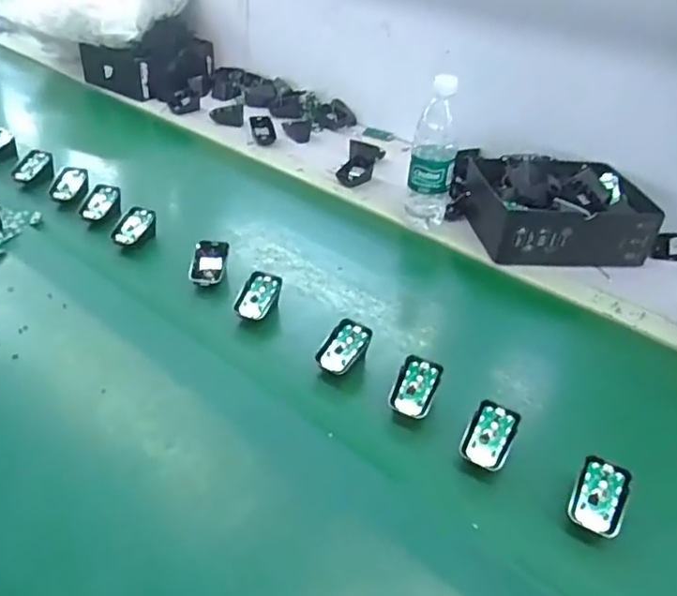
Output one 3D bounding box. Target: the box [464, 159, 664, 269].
[{"bbox_3d":[0.341,-0.141,0.898,0.255,0.089,0.200,-4,39,-10],"label":"box"}]

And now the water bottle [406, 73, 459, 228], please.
[{"bbox_3d":[0.143,-0.217,0.874,0.069,0.215,0.069,12,38,9],"label":"water bottle"}]

